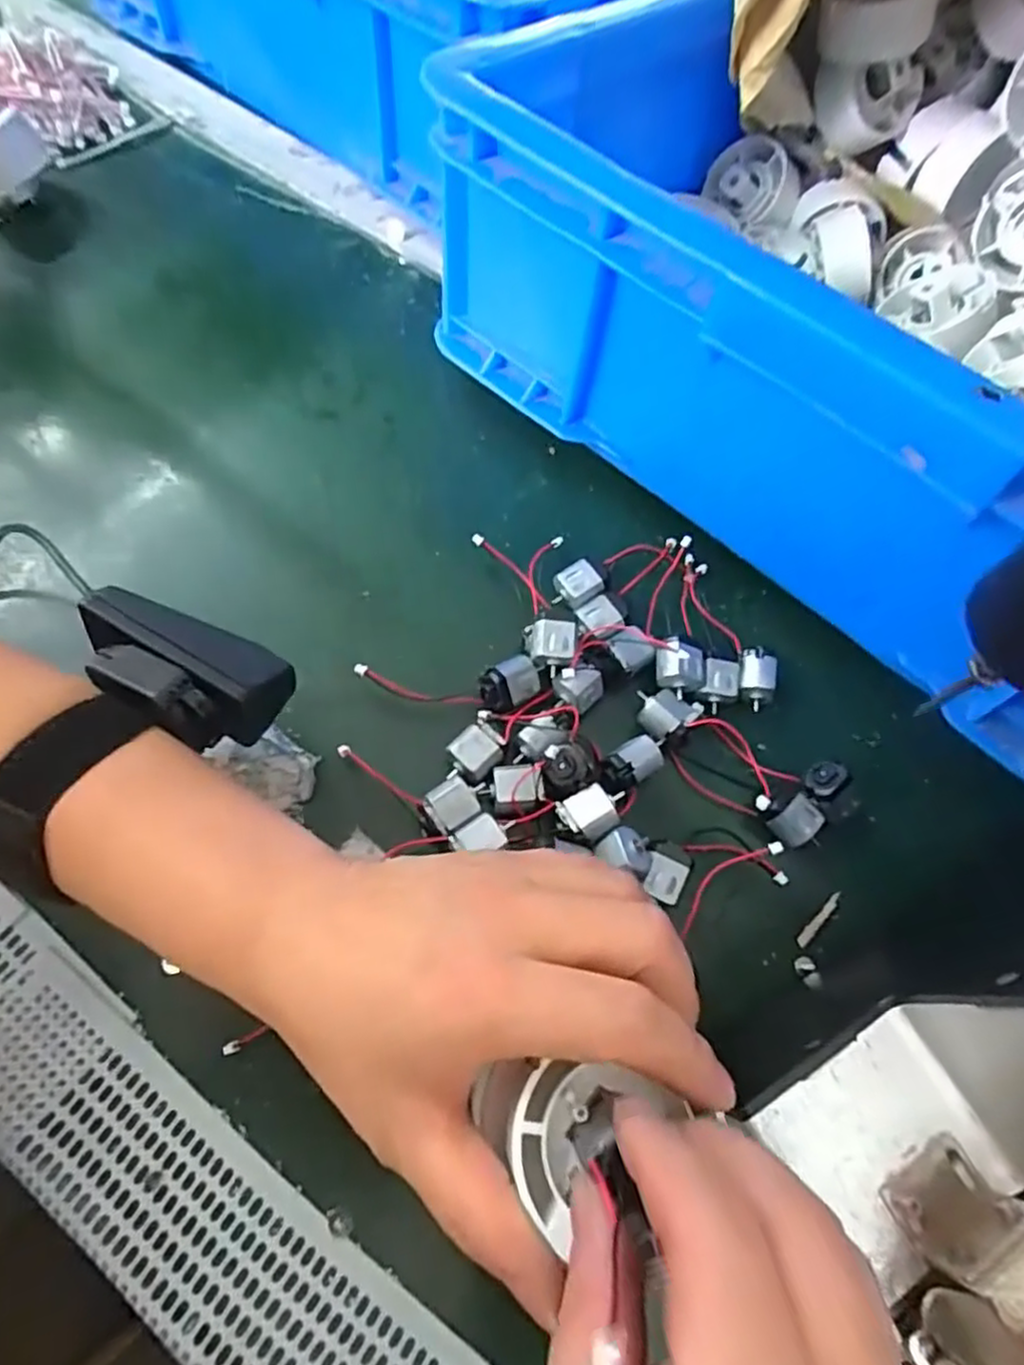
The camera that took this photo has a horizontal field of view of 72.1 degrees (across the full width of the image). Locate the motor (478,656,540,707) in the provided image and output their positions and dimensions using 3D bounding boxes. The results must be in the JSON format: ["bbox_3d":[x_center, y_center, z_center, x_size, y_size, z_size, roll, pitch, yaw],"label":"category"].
[{"bbox_3d":[-0.001,0.001,0.301,0.024,0.014,0.017,-28,69,-19],"label":"motor"}]

